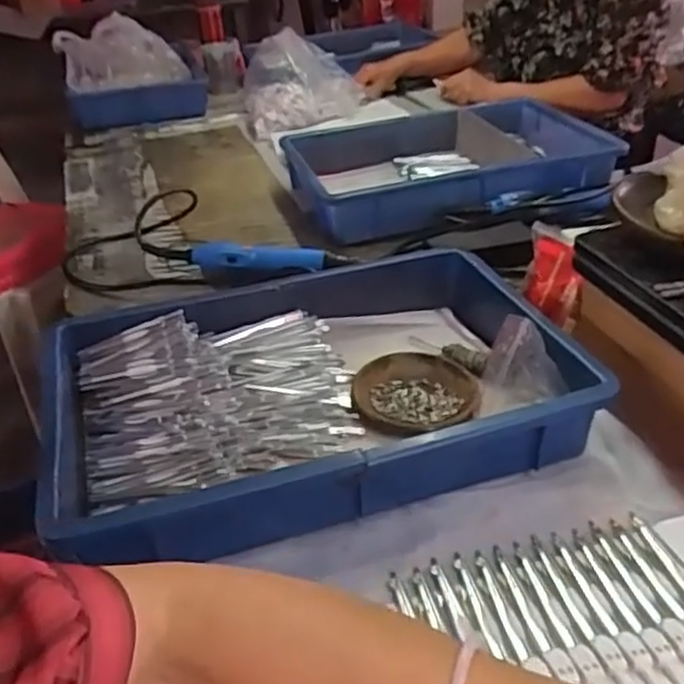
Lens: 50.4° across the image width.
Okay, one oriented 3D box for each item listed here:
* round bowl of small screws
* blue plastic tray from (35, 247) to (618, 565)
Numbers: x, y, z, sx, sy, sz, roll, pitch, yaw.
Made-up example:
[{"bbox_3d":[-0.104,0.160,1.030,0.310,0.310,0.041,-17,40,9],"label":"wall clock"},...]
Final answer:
[{"bbox_3d":[0.067,0.040,0.663,0.109,0.015,0.108,0,33,8],"label":"round bowl of small screws"},{"bbox_3d":[-0.024,0.032,0.639,0.436,0.074,0.301,-13,33,-11],"label":"blue plastic tray"}]

